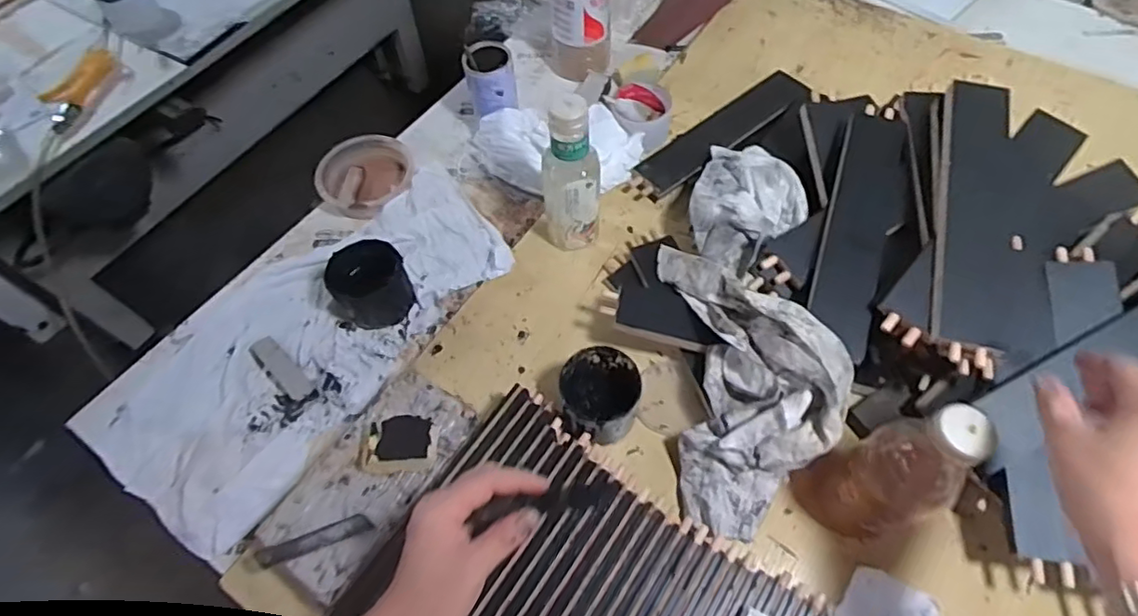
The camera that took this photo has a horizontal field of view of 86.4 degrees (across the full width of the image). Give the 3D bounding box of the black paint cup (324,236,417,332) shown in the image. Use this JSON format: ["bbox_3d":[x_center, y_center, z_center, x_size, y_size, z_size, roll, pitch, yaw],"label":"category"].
[{"bbox_3d":[-0.230,-0.029,0.706,0.080,0.071,0.085,-1,60,2],"label":"black paint cup"}]

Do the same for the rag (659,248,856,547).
[{"bbox_3d":[0.177,0.057,0.597,0.145,0.125,0.297,-3,60,2],"label":"rag"}]

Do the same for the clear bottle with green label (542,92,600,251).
[{"bbox_3d":[0.002,-0.137,0.672,0.060,0.200,0.051,-6,60,0],"label":"clear bottle with green label"}]

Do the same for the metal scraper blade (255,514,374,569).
[{"bbox_3d":[-0.219,0.199,0.522,0.096,0.008,0.016,-18,61,-7],"label":"metal scraper blade"}]

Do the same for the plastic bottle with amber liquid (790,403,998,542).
[{"bbox_3d":[0.262,0.137,0.502,0.065,0.205,0.080,-28,63,-12],"label":"plastic bottle with amber liquid"}]

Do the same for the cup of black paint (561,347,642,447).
[{"bbox_3d":[0.031,0.089,0.614,0.076,0.075,0.086,8,61,8],"label":"cup of black paint"}]

